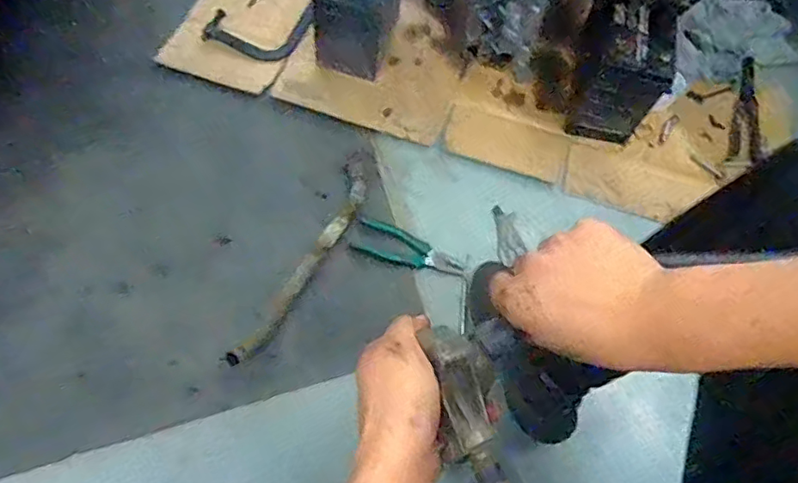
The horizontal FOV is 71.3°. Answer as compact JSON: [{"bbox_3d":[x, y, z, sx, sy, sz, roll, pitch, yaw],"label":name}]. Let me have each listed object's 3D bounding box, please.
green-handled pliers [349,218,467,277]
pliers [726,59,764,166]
[{"bbox_3d":[0.020,0.017,0.954,0.194,0.025,0.065,19,68,6],"label":"green-handled pliers"},{"bbox_3d":[0.691,-0.272,1.092,0.057,0.016,0.282,18,68,5],"label":"pliers"}]

